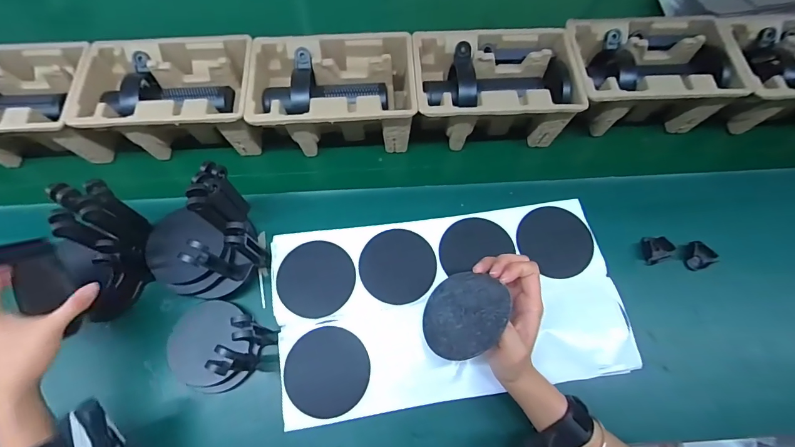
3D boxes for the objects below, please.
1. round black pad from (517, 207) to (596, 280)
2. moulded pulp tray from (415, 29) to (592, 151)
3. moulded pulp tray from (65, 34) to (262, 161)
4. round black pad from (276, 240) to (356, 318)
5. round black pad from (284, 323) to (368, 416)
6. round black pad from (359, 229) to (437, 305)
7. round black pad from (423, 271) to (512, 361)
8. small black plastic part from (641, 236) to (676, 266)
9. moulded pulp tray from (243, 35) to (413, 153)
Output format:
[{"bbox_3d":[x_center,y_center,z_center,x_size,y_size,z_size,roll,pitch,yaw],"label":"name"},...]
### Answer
[{"bbox_3d":[0.199,0.023,0.487,0.090,0.009,0.084,-1,75,3],"label":"round black pad"},{"bbox_3d":[0.137,-0.197,0.575,0.223,0.098,0.148,-4,67,-3],"label":"moulded pulp tray"},{"bbox_3d":[-0.314,-0.176,0.559,0.230,0.098,0.147,-4,67,-3],"label":"moulded pulp tray"},{"bbox_3d":[-0.099,0.067,0.470,0.091,0.005,0.090,2,70,-4],"label":"round black pad"},{"bbox_3d":[-0.078,0.164,0.431,0.090,0.006,0.091,0,67,-1],"label":"round black pad"},{"bbox_3d":[0.001,0.051,0.471,0.090,0.008,0.091,1,67,-3],"label":"round black pad"},{"bbox_3d":[0.063,0.088,0.379,0.086,0.005,0.095,-54,33,-14],"label":"round black pad"},{"bbox_3d":[0.354,0.033,0.526,0.040,0.011,0.036,-18,68,-9],"label":"small black plastic part"},{"bbox_3d":[-0.091,-0.177,0.577,0.220,0.127,0.147,-5,67,-3],"label":"moulded pulp tray"}]

